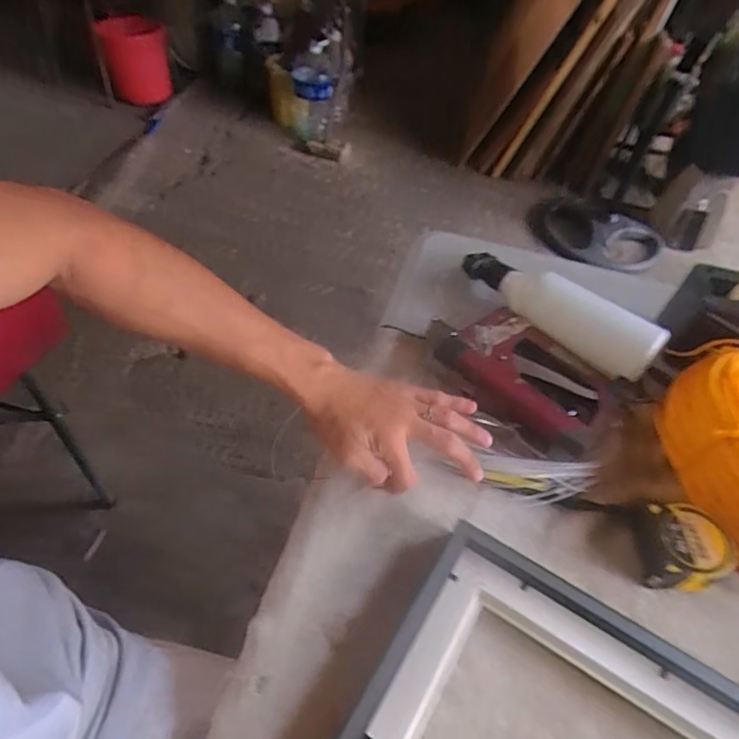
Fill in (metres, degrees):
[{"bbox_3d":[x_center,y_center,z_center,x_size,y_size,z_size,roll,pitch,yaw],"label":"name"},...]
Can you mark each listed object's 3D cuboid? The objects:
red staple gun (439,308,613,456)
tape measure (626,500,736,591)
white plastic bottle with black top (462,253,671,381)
[{"bbox_3d":[0.162,0.011,0.512,0.117,0.049,0.167,-35,61,-30],"label":"red staple gun"},{"bbox_3d":[0.253,0.144,0.419,0.066,0.033,0.062,3,49,-3],"label":"tape measure"},{"bbox_3d":[0.198,-0.070,0.558,0.231,0.054,0.056,36,55,23],"label":"white plastic bottle with black top"}]

